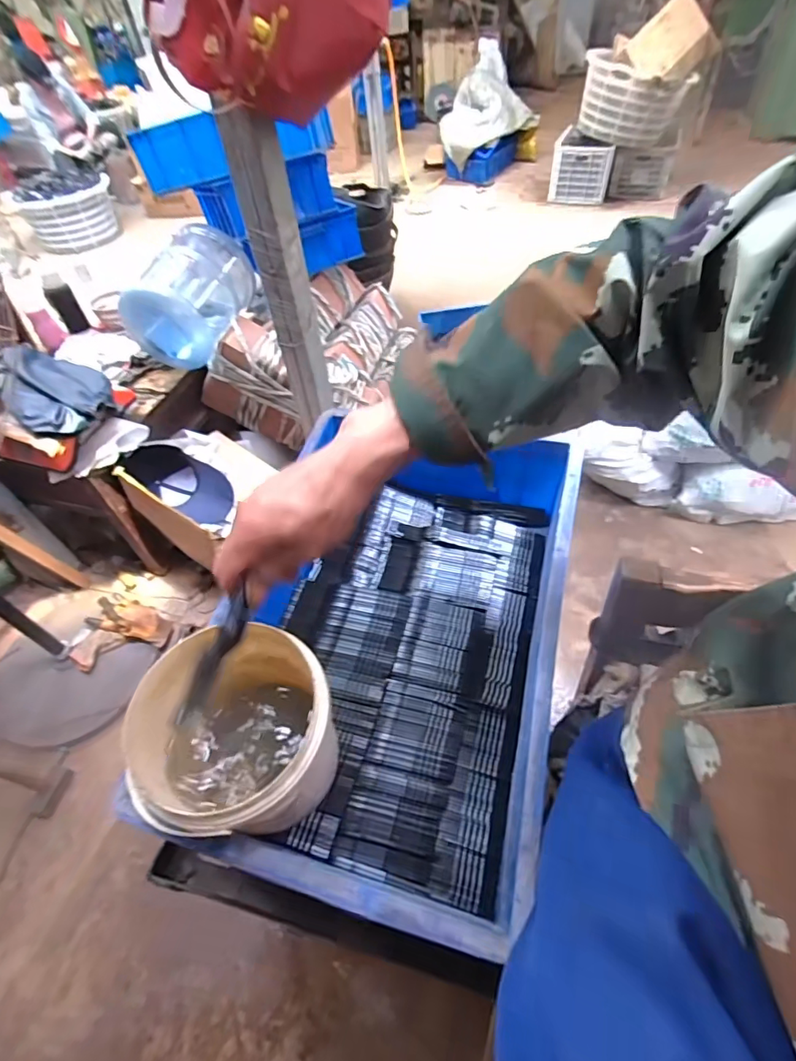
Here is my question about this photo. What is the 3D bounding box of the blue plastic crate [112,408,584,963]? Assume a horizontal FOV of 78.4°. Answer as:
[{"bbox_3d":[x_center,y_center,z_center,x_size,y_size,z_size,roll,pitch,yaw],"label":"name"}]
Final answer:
[{"bbox_3d":[0.002,0.104,0.550,0.326,0.140,0.508,10,52,15],"label":"blue plastic crate"}]

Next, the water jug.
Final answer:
[{"bbox_3d":[-0.629,-0.727,1.530,0.295,0.300,0.466,0,50,7],"label":"water jug"}]

